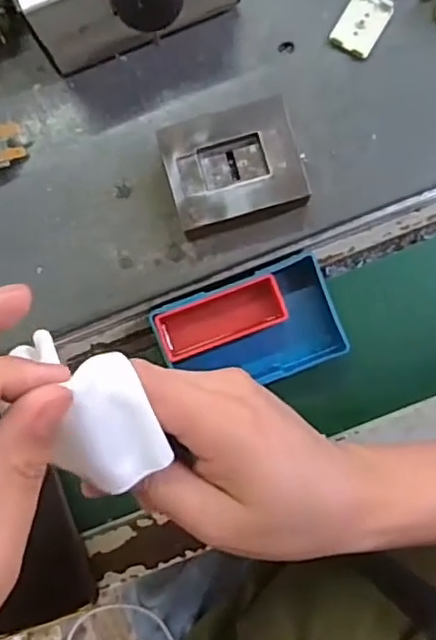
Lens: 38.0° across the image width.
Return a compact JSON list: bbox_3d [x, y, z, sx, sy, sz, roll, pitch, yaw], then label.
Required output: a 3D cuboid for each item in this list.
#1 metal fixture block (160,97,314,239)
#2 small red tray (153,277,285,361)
[{"bbox_3d":[0.010,-0.092,0.397,0.079,0.028,0.068,-16,87,0],"label":"metal fixture block"},{"bbox_3d":[0.003,-0.001,0.417,0.081,0.019,0.032,-21,87,0],"label":"small red tray"}]

